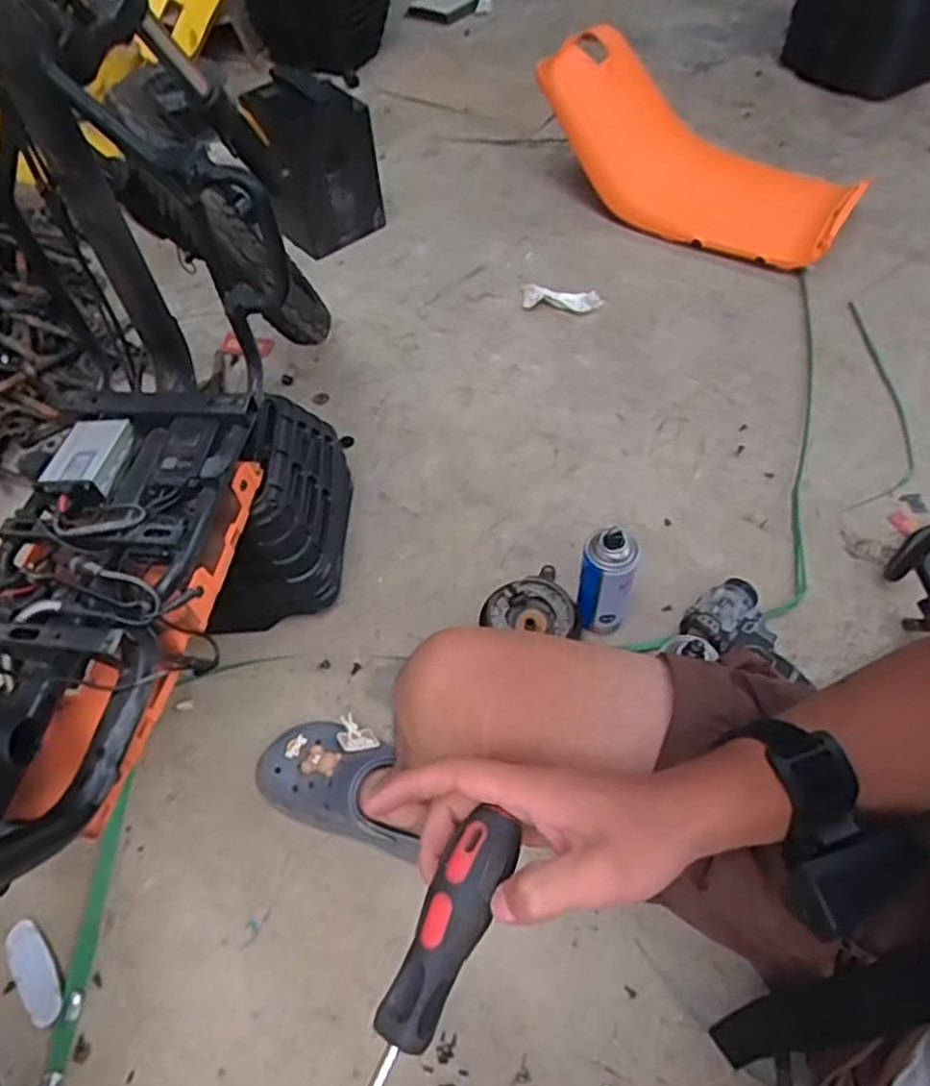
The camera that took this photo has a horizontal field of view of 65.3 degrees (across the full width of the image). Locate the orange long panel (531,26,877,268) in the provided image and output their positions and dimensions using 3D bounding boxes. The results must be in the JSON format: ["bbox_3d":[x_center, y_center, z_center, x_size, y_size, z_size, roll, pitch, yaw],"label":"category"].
[{"bbox_3d":[0.509,-0.855,1.521,0.660,0.243,0.404,31,62,22],"label":"orange long panel"}]

